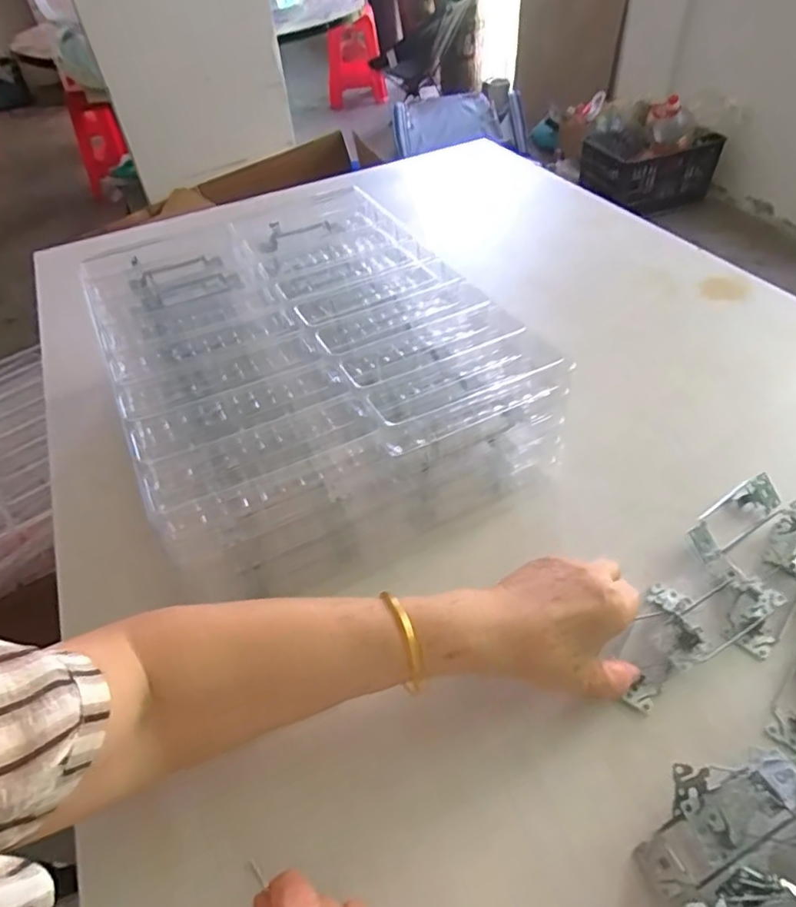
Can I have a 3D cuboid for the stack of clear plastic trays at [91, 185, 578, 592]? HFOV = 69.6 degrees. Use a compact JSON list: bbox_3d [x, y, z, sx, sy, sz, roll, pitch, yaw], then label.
[{"bbox_3d":[-0.095,-0.087,0.596,0.329,0.151,0.423,-24,49,-16],"label":"stack of clear plastic trays"}]

